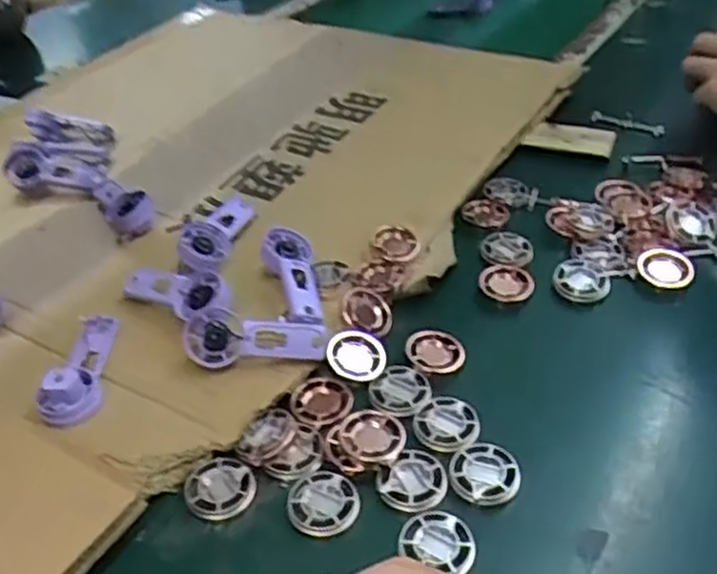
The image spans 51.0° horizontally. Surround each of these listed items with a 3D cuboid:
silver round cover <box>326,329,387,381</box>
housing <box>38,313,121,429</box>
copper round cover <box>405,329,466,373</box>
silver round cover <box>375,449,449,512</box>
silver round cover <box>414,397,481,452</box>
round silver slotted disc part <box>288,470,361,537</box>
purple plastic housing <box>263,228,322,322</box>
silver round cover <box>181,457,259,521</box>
[{"bbox_3d":[-0.001,0.046,0.507,0.038,0.009,0.038,5,52,-7],"label":"silver round cover"},{"bbox_3d":[-0.185,0.053,0.499,0.035,0.026,0.099,-5,39,-2],"label":"housing"},{"bbox_3d":[0.053,0.042,0.514,0.039,0.012,0.033,2,39,6],"label":"copper round cover"},{"bbox_3d":[0.033,0.111,0.434,0.037,0.004,0.040,-2,39,1],"label":"silver round cover"},{"bbox_3d":[0.055,0.083,0.465,0.038,0.004,0.038,-2,39,1],"label":"silver round cover"},{"bbox_3d":[-0.020,0.125,0.429,0.040,0.011,0.038,-2,39,1],"label":"round silver slotted disc part"},{"bbox_3d":[-0.049,-0.008,0.546,0.035,0.026,0.092,-8,38,-6],"label":"purple plastic housing"},{"bbox_3d":[-0.081,0.118,0.440,0.040,0.009,0.039,-2,39,1],"label":"silver round cover"}]

